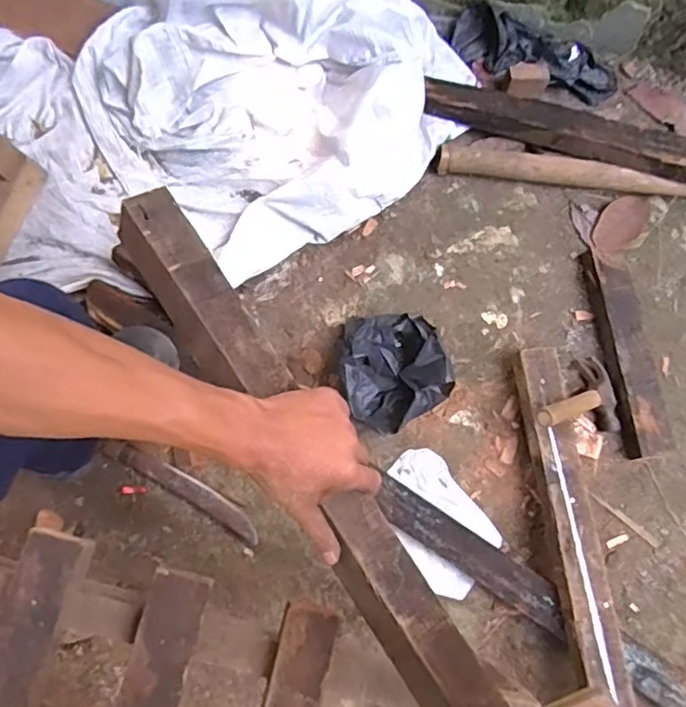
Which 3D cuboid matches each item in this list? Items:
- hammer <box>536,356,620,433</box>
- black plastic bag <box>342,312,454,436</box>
[{"bbox_3d":[0.359,0.084,0.923,0.208,0.052,0.127,-15,72,-42],"label":"hammer"},{"bbox_3d":[0.081,0.030,0.936,0.170,0.098,0.179,1,78,-3],"label":"black plastic bag"}]

